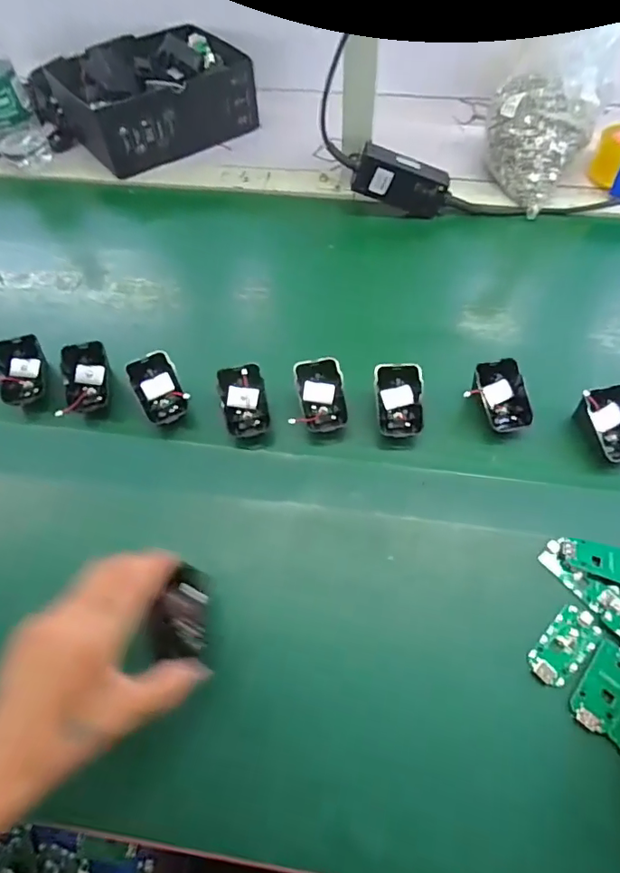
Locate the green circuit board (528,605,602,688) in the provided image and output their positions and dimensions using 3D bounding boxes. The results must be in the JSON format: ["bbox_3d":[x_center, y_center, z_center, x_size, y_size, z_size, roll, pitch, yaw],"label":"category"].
[{"bbox_3d":[0.192,0.159,0.381,0.064,0.007,0.031,-40,65,-19],"label":"green circuit board"}]

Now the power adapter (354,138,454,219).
[{"bbox_3d":[0.115,-0.313,0.622,0.119,0.052,0.030,16,59,-11],"label":"power adapter"}]

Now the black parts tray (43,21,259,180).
[{"bbox_3d":[-0.217,-0.500,0.731,0.254,0.089,0.177,-35,63,-16],"label":"black parts tray"}]

